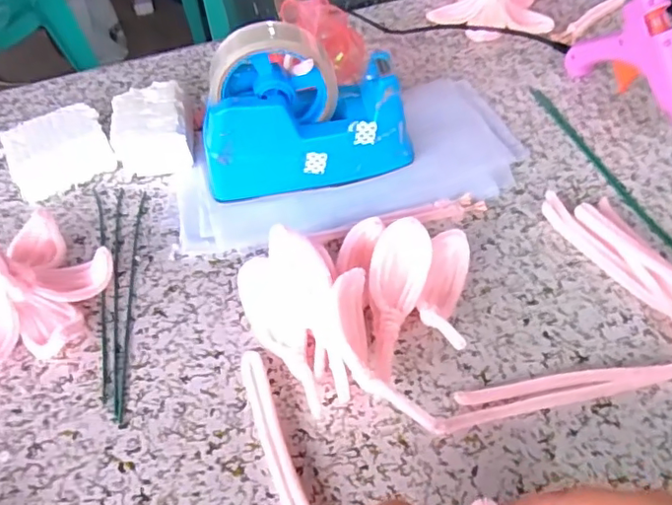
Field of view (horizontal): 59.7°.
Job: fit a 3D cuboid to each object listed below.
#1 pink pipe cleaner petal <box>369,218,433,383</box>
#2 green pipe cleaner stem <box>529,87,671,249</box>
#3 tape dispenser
[{"bbox_3d":[0.036,0.028,0.362,0.035,0.014,0.101,7,67,11],"label":"pink pipe cleaner petal"},{"bbox_3d":[0.205,-0.073,0.459,0.011,0.004,0.200,-16,52,-8],"label":"green pipe cleaner stem"},{"bbox_3d":[-0.025,-0.109,0.442,0.155,0.101,0.080,-9,51,-1],"label":"tape dispenser"}]

